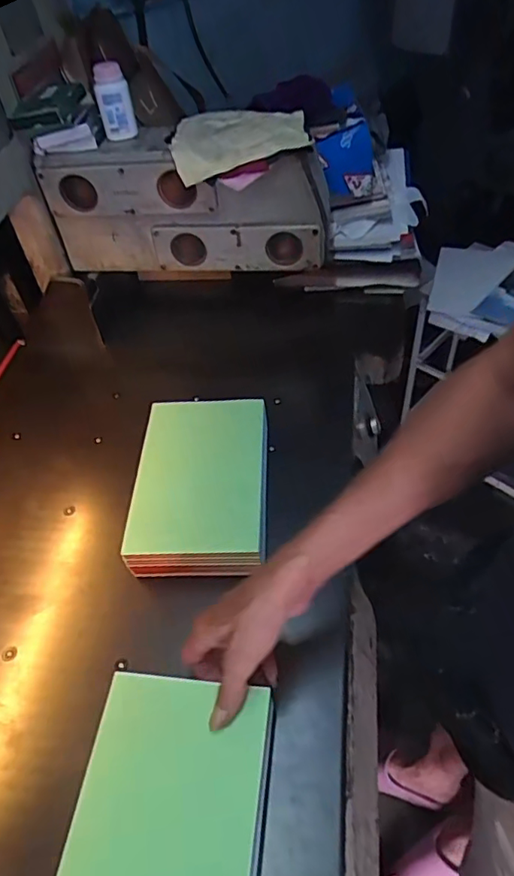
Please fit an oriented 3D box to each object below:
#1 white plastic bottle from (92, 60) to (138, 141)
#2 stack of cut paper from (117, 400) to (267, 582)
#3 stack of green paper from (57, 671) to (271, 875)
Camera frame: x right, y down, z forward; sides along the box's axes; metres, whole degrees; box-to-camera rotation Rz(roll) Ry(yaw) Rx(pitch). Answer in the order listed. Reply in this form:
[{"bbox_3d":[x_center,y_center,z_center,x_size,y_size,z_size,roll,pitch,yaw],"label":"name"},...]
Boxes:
[{"bbox_3d":[-0.180,-0.427,0.689,0.042,0.077,0.048,-12,49,-6],"label":"white plastic bottle"},{"bbox_3d":[-0.061,0.055,0.640,0.143,0.070,0.214,-1,49,4],"label":"stack of cut paper"},{"bbox_3d":[-0.071,0.296,0.409,0.138,0.021,0.212,6,51,3],"label":"stack of green paper"}]

